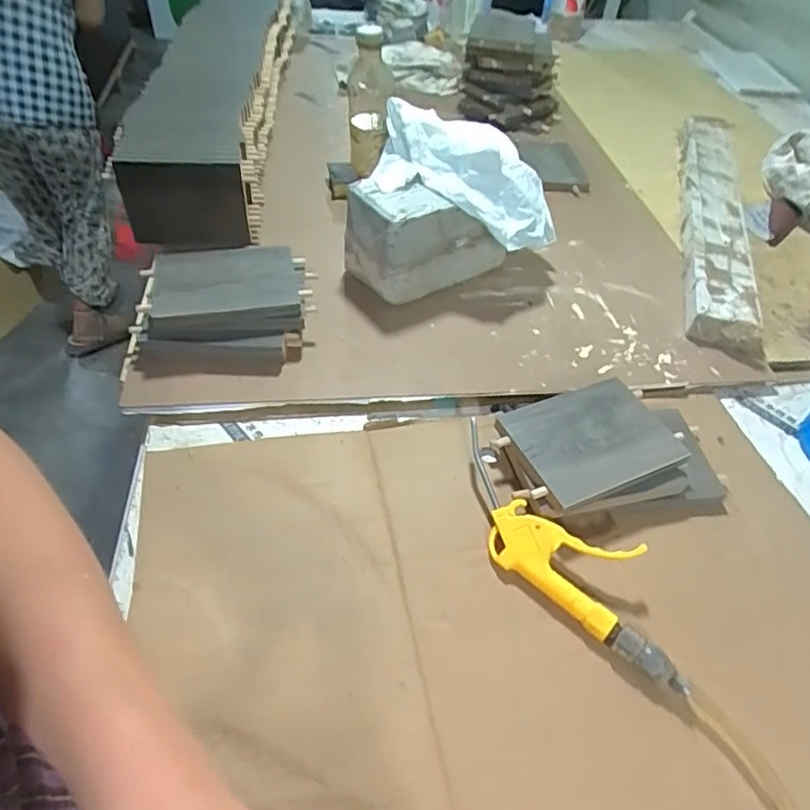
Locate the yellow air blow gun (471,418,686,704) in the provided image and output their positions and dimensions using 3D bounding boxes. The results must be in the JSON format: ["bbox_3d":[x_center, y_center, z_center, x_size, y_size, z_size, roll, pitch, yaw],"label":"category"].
[{"bbox_3d":[0.141,0.128,0.524,0.095,0.035,0.265,-35,57,-30],"label":"yellow air blow gun"}]

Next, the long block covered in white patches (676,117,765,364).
[{"bbox_3d":[0.481,-0.311,0.938,0.098,0.040,0.646,13,48,9],"label":"long block covered in white patches"}]

